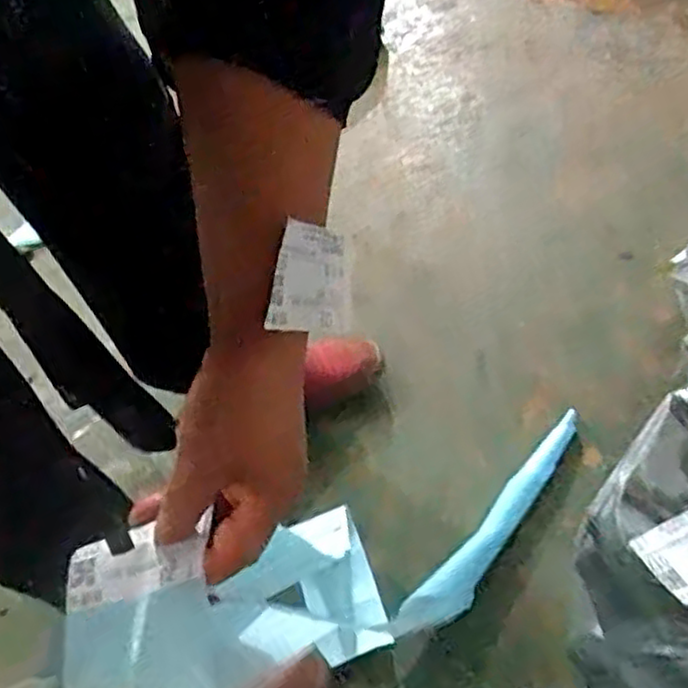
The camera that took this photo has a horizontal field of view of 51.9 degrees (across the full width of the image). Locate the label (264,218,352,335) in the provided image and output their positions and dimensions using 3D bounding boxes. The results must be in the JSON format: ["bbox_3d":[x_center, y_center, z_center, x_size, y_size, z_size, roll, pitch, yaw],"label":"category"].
[{"bbox_3d":[-0.013,-0.030,0.338,0.006,0.049,0.062,6,4,28],"label":"label"}]

